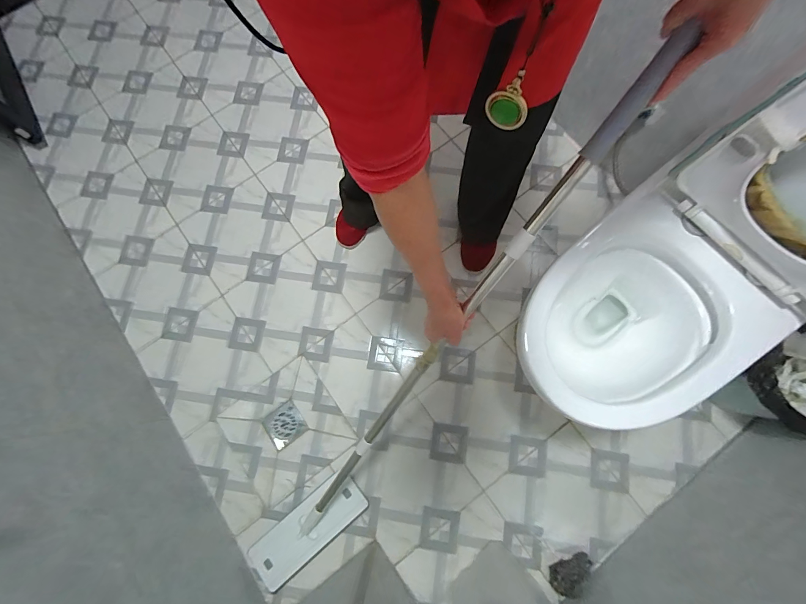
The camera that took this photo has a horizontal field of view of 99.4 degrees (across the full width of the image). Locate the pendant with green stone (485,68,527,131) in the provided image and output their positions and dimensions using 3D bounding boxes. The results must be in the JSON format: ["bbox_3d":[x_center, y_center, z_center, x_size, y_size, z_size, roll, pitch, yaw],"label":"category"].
[{"bbox_3d":[0.087,-0.164,0.281,0.035,0.048,0.008,30,79,9],"label":"pendant with green stone"}]

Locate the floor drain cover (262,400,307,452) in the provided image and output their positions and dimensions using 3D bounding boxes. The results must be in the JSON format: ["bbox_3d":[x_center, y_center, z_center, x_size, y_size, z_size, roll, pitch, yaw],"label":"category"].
[{"bbox_3d":[-0.333,0.346,0.961,0.097,0.006,0.096,-36,80,-9],"label":"floor drain cover"}]

